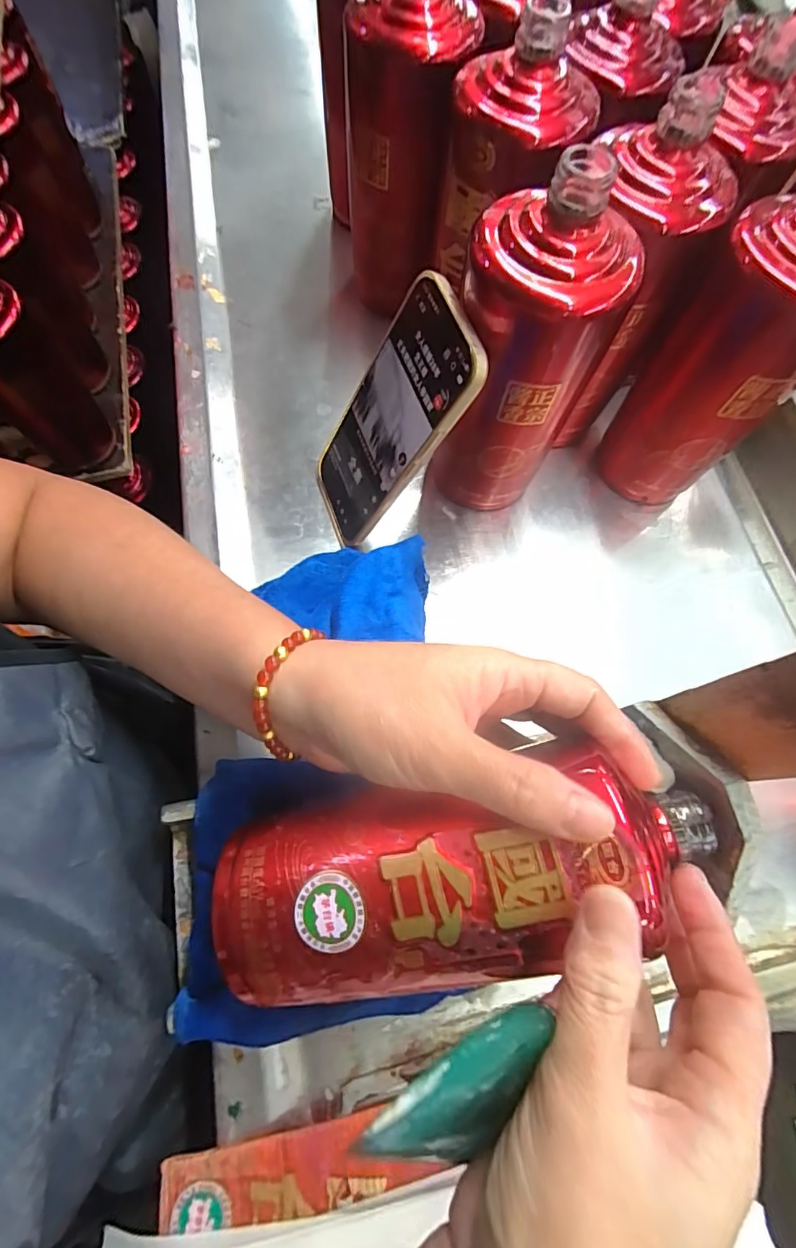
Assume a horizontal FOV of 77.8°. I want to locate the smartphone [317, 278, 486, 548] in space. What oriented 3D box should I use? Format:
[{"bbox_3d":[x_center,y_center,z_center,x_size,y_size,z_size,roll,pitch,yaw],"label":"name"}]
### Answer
[{"bbox_3d":[-0.009,-0.120,0.307,0.007,0.163,0.074,-12,71,-36],"label":"smartphone"}]

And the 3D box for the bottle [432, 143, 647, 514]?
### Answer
[{"bbox_3d":[0.073,-0.145,0.295,0.078,0.193,0.077,23,72,7],"label":"bottle"}]

